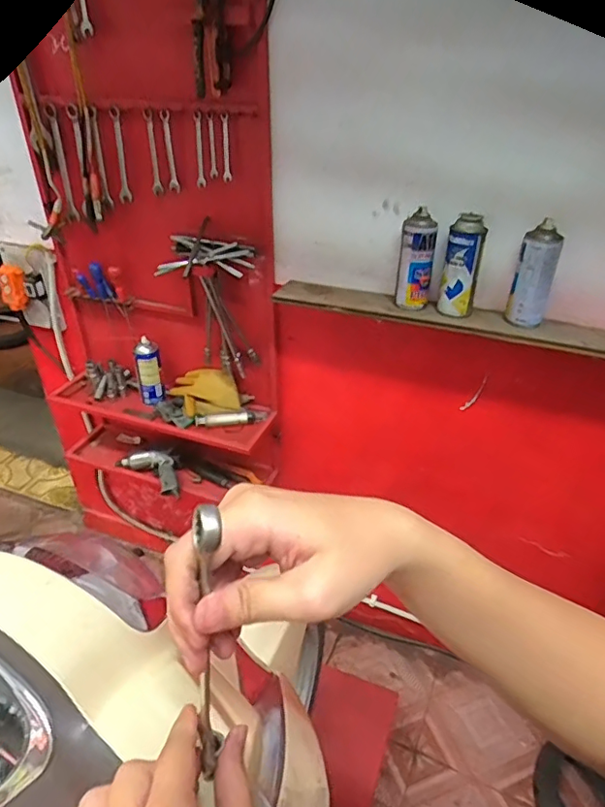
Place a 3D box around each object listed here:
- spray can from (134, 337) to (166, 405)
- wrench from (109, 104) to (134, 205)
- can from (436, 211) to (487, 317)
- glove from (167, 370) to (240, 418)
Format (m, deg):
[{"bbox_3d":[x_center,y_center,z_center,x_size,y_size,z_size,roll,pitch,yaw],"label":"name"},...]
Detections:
[{"bbox_3d":[-0.390,-0.081,1.378,0.064,0.155,0.064,-10,36,-14],"label":"spray can"},{"bbox_3d":[-0.382,-0.515,1.128,0.028,0.181,0.014,20,39,26],"label":"wrench"},{"bbox_3d":[0.289,-0.246,0.984,0.061,0.177,0.055,10,36,14],"label":"can"},{"bbox_3d":[-0.258,-0.026,1.353,0.207,0.112,0.075,16,37,21],"label":"glove"}]

